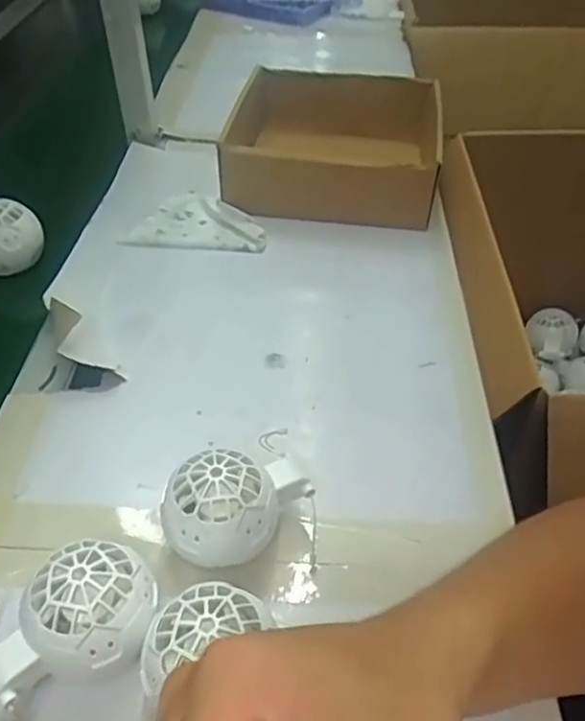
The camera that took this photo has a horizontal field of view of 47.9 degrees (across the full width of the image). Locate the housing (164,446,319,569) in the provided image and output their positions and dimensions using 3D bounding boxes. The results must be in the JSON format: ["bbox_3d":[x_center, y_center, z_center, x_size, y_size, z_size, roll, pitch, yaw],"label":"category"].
[{"bbox_3d":[-0.029,0.083,0.360,0.083,0.058,0.050,-13,46,-14],"label":"housing"}]

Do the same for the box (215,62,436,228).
[{"bbox_3d":[0.039,-0.230,0.696,0.227,0.079,0.227,4,44,8],"label":"box"}]

